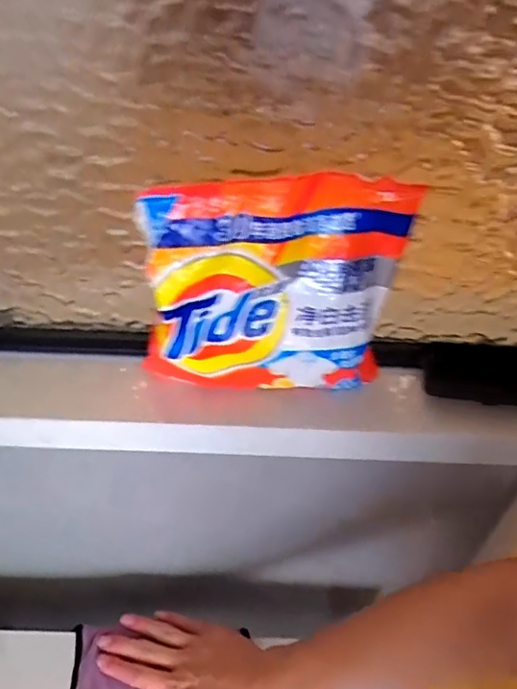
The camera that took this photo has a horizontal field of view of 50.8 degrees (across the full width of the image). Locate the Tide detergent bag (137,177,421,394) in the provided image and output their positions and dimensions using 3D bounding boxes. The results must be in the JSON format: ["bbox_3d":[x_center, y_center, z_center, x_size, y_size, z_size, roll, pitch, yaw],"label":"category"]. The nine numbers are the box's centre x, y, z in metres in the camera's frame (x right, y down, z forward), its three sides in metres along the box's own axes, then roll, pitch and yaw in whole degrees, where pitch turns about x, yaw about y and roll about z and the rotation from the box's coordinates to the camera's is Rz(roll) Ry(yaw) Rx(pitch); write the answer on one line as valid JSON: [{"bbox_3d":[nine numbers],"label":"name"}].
[{"bbox_3d":[0.011,-0.036,0.388,0.174,0.171,0.033,-1,45,-5],"label":"Tide detergent bag"}]

